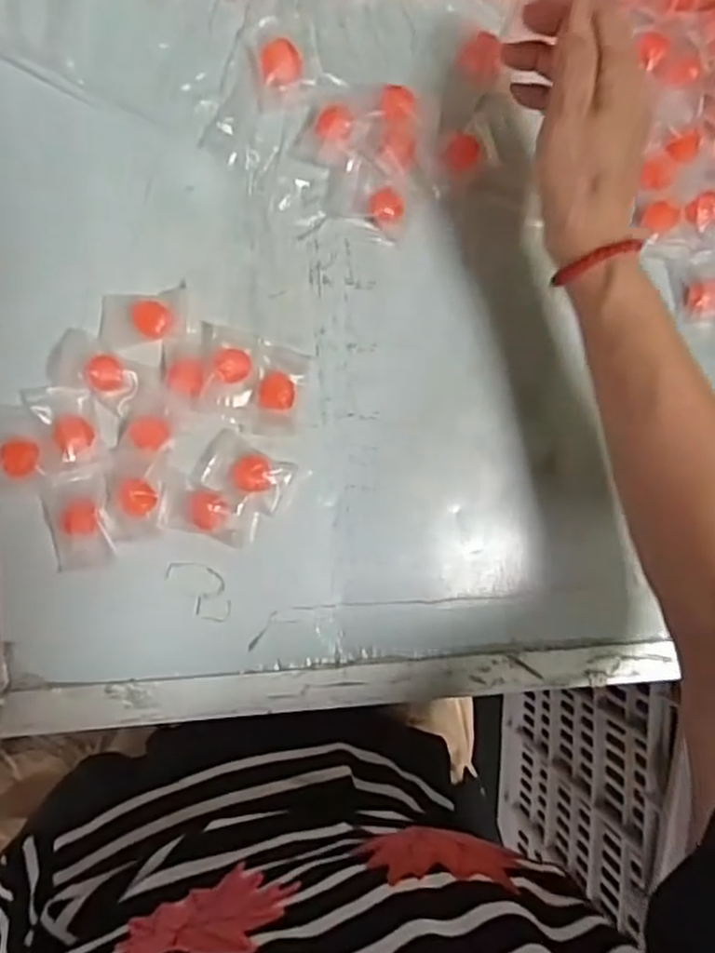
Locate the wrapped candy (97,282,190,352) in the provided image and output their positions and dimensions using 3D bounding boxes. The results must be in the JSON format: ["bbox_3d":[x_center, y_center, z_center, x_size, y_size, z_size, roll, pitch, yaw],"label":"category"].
[{"bbox_3d":[-0.118,-0.088,0.388,0.048,0.016,0.031,-9,91,-8],"label":"wrapped candy"}]

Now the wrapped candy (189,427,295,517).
[{"bbox_3d":[-0.064,0.000,0.396,0.049,0.008,0.037,31,86,-7],"label":"wrapped candy"}]

